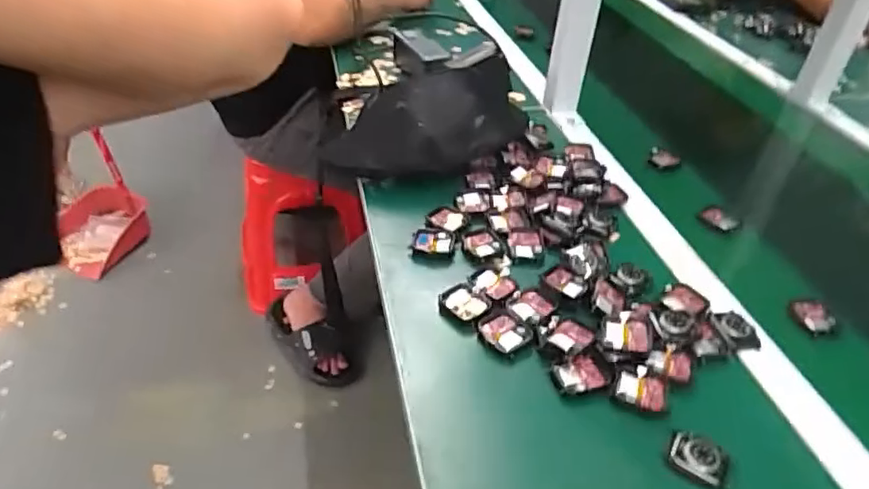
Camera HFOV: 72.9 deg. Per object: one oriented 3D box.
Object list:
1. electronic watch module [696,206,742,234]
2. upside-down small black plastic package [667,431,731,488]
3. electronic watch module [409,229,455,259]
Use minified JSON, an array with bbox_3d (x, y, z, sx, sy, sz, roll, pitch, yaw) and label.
[{"bbox_3d":[0.335,-0.029,0.693,0.028,0.016,0.044,-22,44,-28],"label":"electronic watch module"},{"bbox_3d":[0.196,0.159,0.436,0.042,0.012,0.029,23,42,24],"label":"upside-down small black plastic package"},{"bbox_3d":[-0.001,-0.001,0.624,0.045,0.007,0.040,6,38,4],"label":"electronic watch module"}]

